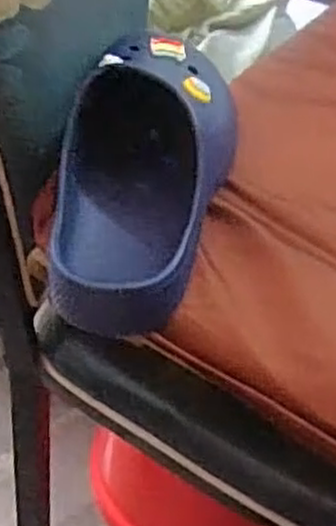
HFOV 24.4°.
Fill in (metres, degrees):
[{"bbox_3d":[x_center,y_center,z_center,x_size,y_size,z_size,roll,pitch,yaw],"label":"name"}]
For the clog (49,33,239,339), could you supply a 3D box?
[{"bbox_3d":[-0.011,-0.076,0.543,0.107,0.080,0.272,8,44,5],"label":"clog"}]

